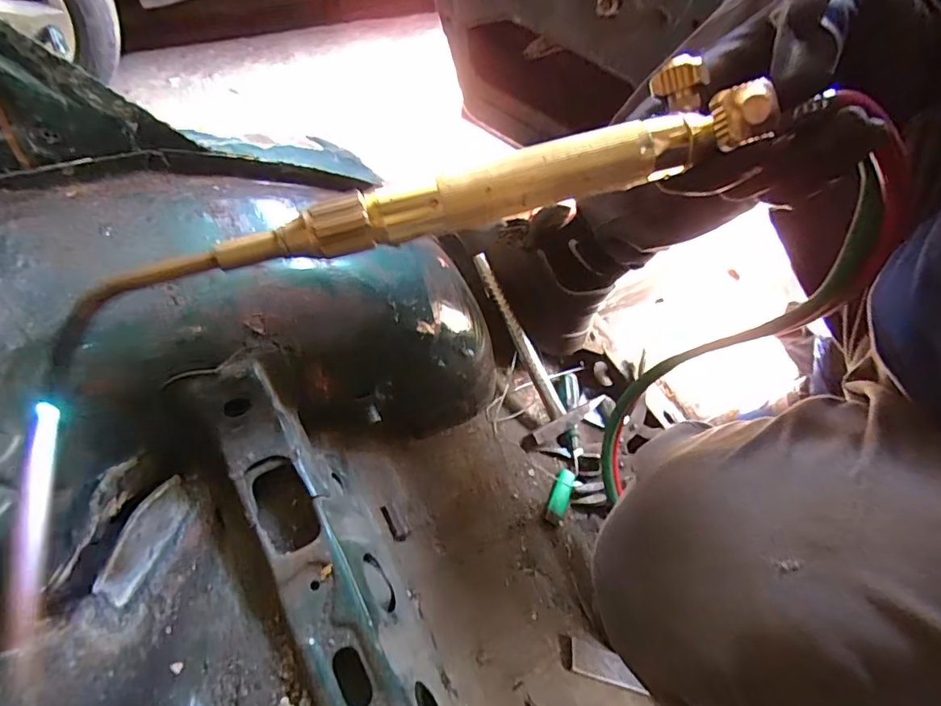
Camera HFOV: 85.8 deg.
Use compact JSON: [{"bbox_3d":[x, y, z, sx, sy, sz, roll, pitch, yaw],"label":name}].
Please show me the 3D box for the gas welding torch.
[{"bbox_3d":[-0.030,-0.063,0.217,0.314,0.037,0.053,-18,63,-4],"label":"gas welding torch"}]

